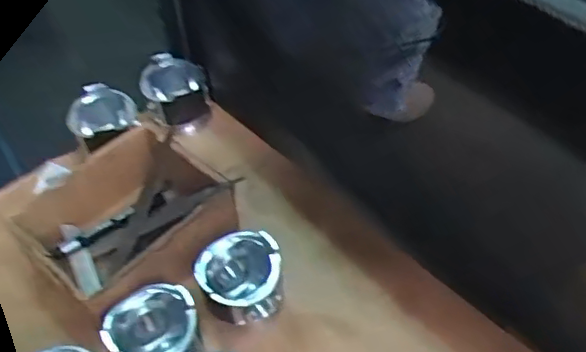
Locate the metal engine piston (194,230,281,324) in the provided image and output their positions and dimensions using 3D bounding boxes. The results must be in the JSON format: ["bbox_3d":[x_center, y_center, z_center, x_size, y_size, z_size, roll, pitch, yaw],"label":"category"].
[{"bbox_3d":[-0.053,0.112,0.620,0.085,0.087,0.078,-17,49,-14],"label":"metal engine piston"}]

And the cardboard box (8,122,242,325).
[{"bbox_3d":[-0.177,0.054,0.661,0.154,0.114,0.199,35,57,29],"label":"cardboard box"}]

